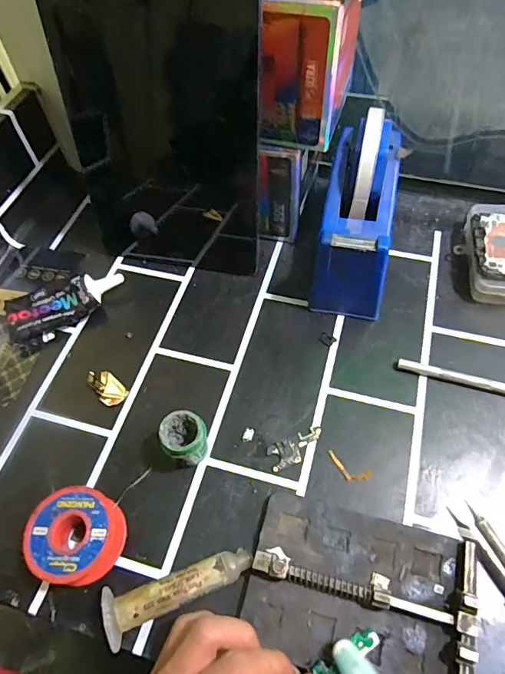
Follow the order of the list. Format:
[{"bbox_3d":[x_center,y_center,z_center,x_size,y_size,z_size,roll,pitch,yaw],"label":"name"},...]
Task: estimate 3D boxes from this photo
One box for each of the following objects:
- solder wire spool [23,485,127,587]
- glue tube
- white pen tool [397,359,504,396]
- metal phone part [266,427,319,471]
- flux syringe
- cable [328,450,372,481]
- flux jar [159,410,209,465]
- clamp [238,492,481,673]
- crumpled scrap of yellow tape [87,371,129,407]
[{"bbox_3d":[-0.110,0.124,0.282,0.051,0.028,0.052,-1,57,1],"label":"solder wire spool"},{"bbox_3d":[-0.160,-0.033,0.386,0.098,0.026,0.045,-24,59,-13],"label":"glue tube"},{"bbox_3d":[0.180,0.037,0.333,0.140,0.010,0.011,13,58,11],"label":"white pen tool"},{"bbox_3d":[0.031,0.078,0.318,0.042,0.004,0.018,-22,59,-12],"label":"metal phone part"},{"bbox_3d":[-0.044,0.147,0.268,0.088,0.021,0.027,-23,59,-13],"label":"flux syringe"},{"bbox_3d":[0.065,0.090,0.309,0.032,0.004,0.013,24,61,17],"label":"cable"},{"bbox_3d":[-0.046,0.071,0.308,0.029,0.037,0.028,-1,57,1],"label":"flux jar"},{"bbox_3d":[0.062,0.148,0.262,0.125,0.019,0.085,13,58,10],"label":"clamp"},{"bbox_3d":[-0.112,0.038,0.348,0.019,0.011,0.032,-37,63,-20],"label":"crumpled scrap of yellow tape"}]

